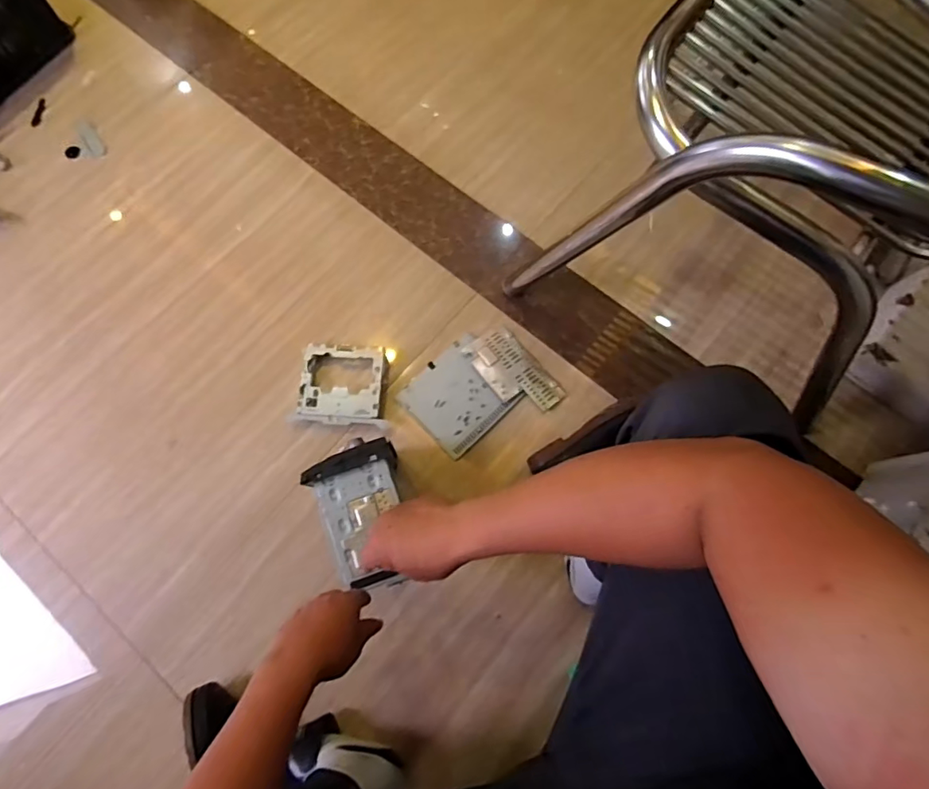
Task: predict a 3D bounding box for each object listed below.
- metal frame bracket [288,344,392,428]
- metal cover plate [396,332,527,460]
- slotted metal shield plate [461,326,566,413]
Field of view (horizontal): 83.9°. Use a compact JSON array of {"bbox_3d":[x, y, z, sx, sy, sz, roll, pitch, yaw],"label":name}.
[{"bbox_3d":[-0.206,-0.015,0.877,0.156,0.034,0.134,3,74,2],"label":"metal frame bracket"},{"bbox_3d":[-0.008,0.001,0.893,0.166,0.006,0.149,-42,77,-10],"label":"metal cover plate"},{"bbox_3d":[0.085,-0.039,0.902,0.091,0.004,0.176,-38,76,-9],"label":"slotted metal shield plate"}]

